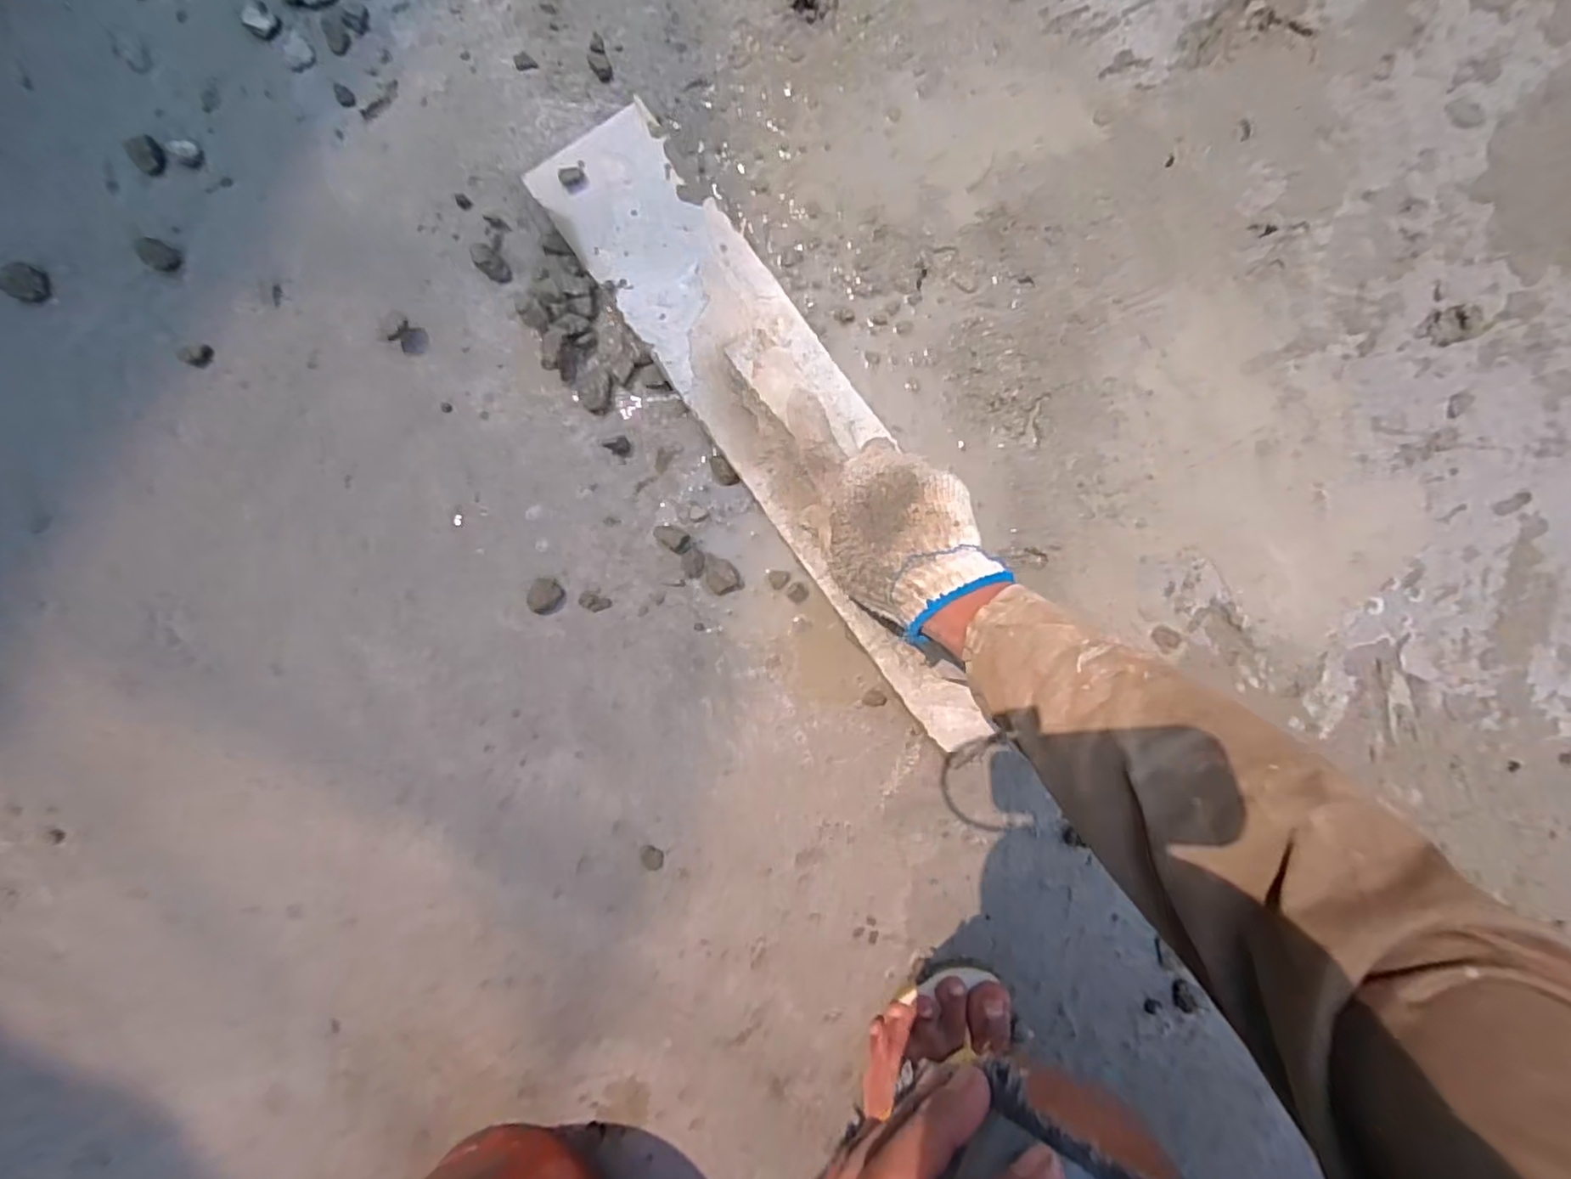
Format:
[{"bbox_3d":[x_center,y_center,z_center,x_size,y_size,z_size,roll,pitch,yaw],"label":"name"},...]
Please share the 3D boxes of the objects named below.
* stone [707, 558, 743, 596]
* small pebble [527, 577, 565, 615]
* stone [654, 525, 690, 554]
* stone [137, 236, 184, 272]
[{"bbox_3d":[-0.051,-0.011,0.532,0.025,0.010,0.031,-30,89,1],"label":"stone"},{"bbox_3d":[-0.193,0.007,0.535,0.026,0.014,0.030,42,91,2],"label":"small pebble"},{"bbox_3d":[-0.091,-0.041,0.533,0.028,0.013,0.017,28,90,2],"label":"stone"},{"bbox_3d":[-0.516,-0.274,0.545,0.031,0.010,0.022,30,90,2],"label":"stone"}]

